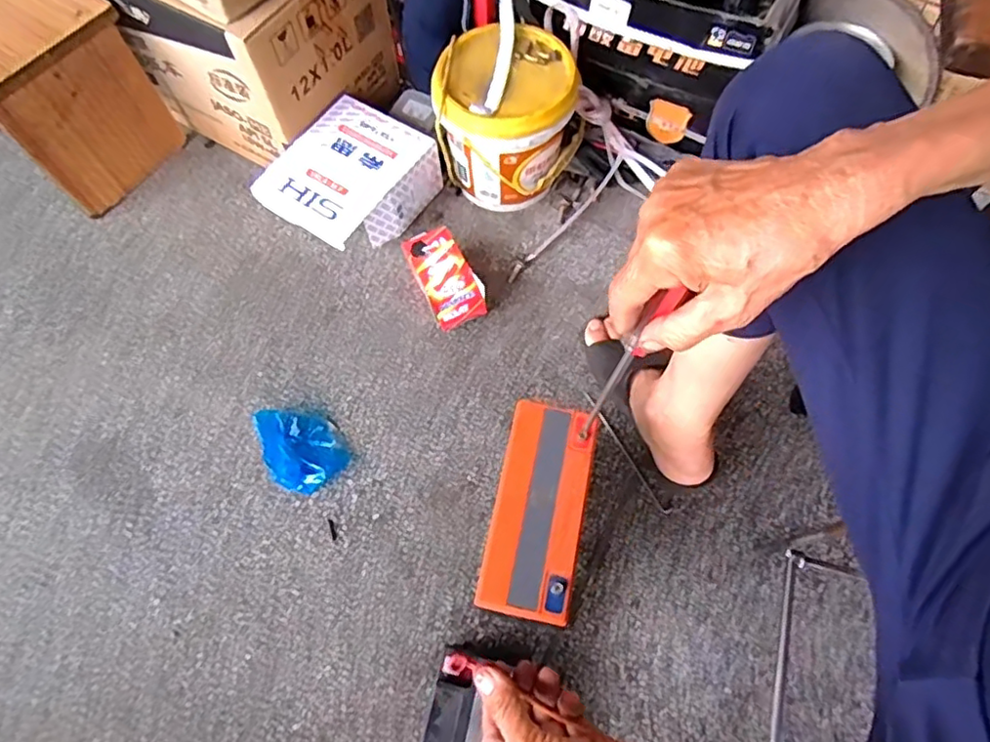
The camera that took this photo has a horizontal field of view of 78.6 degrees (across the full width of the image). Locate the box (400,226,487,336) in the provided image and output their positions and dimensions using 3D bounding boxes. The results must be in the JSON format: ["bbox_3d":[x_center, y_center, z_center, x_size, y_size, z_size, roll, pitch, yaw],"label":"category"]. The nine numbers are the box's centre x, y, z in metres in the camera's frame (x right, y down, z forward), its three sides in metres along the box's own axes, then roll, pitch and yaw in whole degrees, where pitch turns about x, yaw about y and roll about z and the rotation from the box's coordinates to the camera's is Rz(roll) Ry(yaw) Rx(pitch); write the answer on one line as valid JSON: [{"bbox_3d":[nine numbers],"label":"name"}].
[{"bbox_3d":[-0.062,-0.116,0.765,0.068,0.063,0.114,-25,67,-10],"label":"box"}]

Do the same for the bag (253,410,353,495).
[{"bbox_3d":[-0.225,0.083,0.693,0.082,0.034,0.103,-38,70,-15],"label":"bag"}]

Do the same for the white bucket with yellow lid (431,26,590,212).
[{"bbox_3d":[0.020,-0.315,0.792,0.175,0.178,0.160,0,65,1],"label":"white bucket with yellow lid"}]

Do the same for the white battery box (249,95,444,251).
[{"bbox_3d":[-0.190,-0.243,0.807,0.159,0.095,0.191,31,70,14],"label":"white battery box"}]

